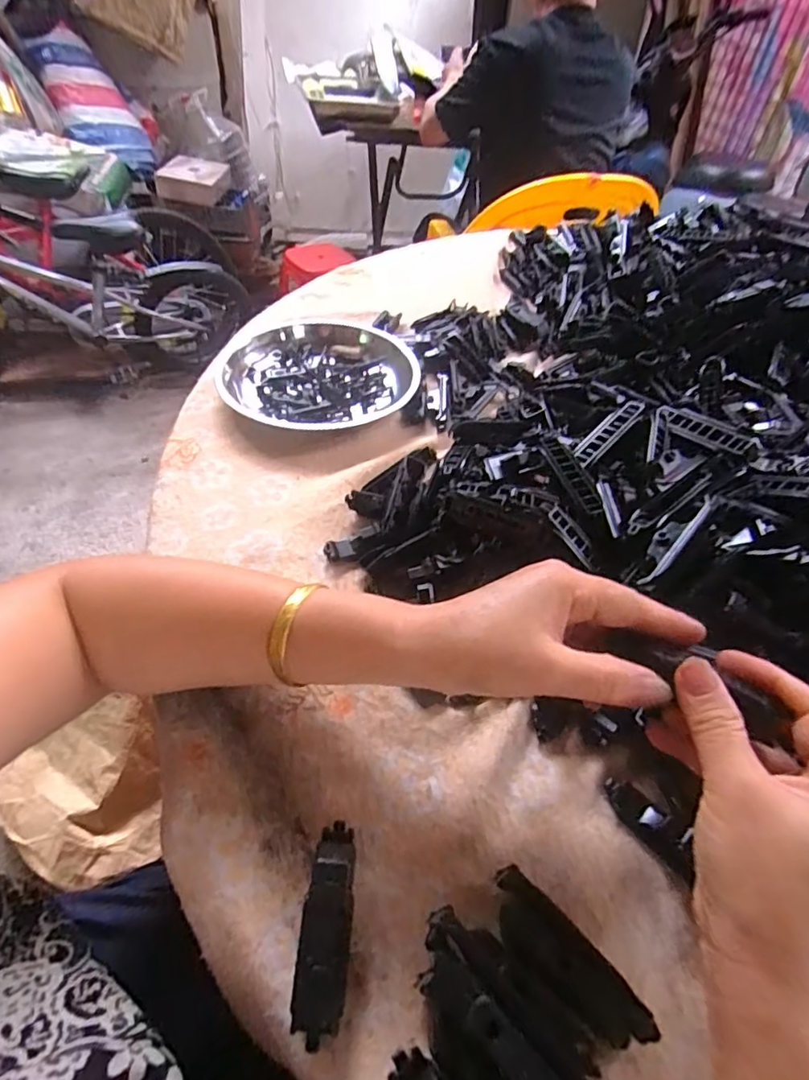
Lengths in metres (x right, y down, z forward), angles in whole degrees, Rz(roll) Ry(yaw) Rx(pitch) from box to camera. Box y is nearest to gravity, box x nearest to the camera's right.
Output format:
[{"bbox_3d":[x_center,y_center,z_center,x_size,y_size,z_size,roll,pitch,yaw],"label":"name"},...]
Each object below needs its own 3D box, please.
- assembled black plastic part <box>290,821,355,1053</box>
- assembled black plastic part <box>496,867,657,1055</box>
[{"bbox_3d":[-0.034,0.172,0.240,0.021,0.021,0.079,4,48,-1],"label":"assembled black plastic part"},{"bbox_3d":[0.068,0.187,0.236,0.027,0.024,0.077,-34,59,-29],"label":"assembled black plastic part"}]

